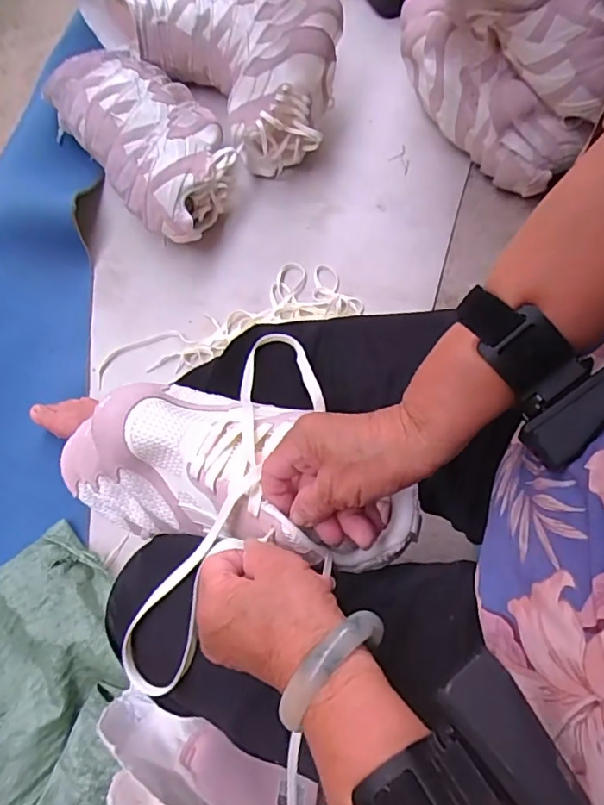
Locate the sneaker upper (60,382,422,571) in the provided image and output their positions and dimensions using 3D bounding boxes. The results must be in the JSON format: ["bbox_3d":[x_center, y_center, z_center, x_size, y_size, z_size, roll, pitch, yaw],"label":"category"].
[{"bbox_3d":[-0.061,0.047,0.398,0.283,0.075,0.115,12,72,16],"label":"sneaker upper"}]

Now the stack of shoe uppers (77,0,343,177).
[{"bbox_3d":[-0.151,-0.606,0.885,0.508,0.157,0.210,41,77,14],"label":"stack of shoe uppers"}]

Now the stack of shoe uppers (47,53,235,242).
[{"bbox_3d":[-0.236,-0.417,0.854,0.194,0.101,0.328,-41,75,-12],"label":"stack of shoe uppers"}]

